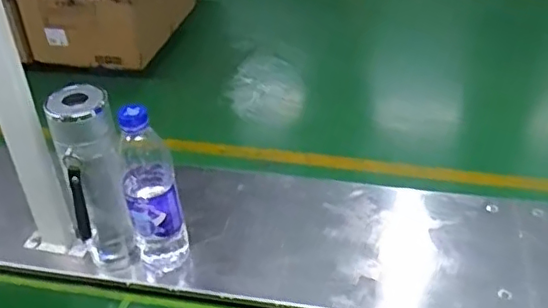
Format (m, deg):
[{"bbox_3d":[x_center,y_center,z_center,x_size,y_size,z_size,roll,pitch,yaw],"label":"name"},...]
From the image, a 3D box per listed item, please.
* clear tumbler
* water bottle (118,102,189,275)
[{"bbox_3d":[-0.215,0.038,0.709,0.069,0.243,0.076,-14,40,-15],"label":"clear tumbler"},{"bbox_3d":[-0.144,0.056,0.705,0.063,0.242,0.059,-11,39,-11],"label":"water bottle"}]

